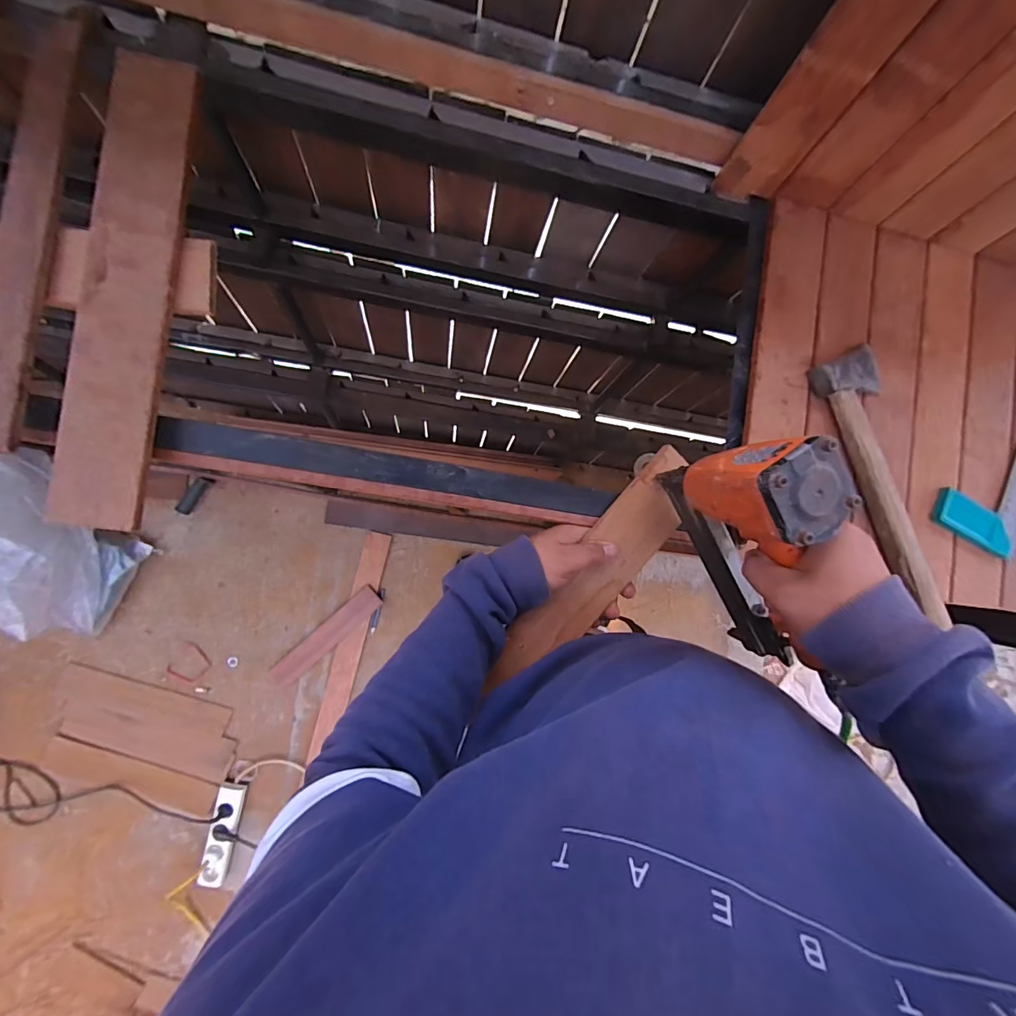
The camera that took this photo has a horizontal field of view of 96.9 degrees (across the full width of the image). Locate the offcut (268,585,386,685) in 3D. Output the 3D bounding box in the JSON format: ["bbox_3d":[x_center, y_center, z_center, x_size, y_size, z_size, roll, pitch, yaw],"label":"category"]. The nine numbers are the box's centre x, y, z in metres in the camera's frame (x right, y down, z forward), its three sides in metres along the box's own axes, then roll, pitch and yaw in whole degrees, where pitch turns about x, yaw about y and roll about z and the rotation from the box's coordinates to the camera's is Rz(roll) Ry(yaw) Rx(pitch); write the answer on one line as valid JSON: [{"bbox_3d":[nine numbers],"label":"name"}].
[{"bbox_3d":[-0.481,0.341,1.198,0.331,0.009,0.070,-43,95,-7],"label":"offcut"}]

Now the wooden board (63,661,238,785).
[{"bbox_3d":[-0.897,0.546,1.137,0.433,0.031,0.190,23,87,-7],"label":"wooden board"}]

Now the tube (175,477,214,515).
[{"bbox_3d":[-0.813,-0.034,1.167,0.032,0.025,0.108,30,73,-7],"label":"tube"}]

